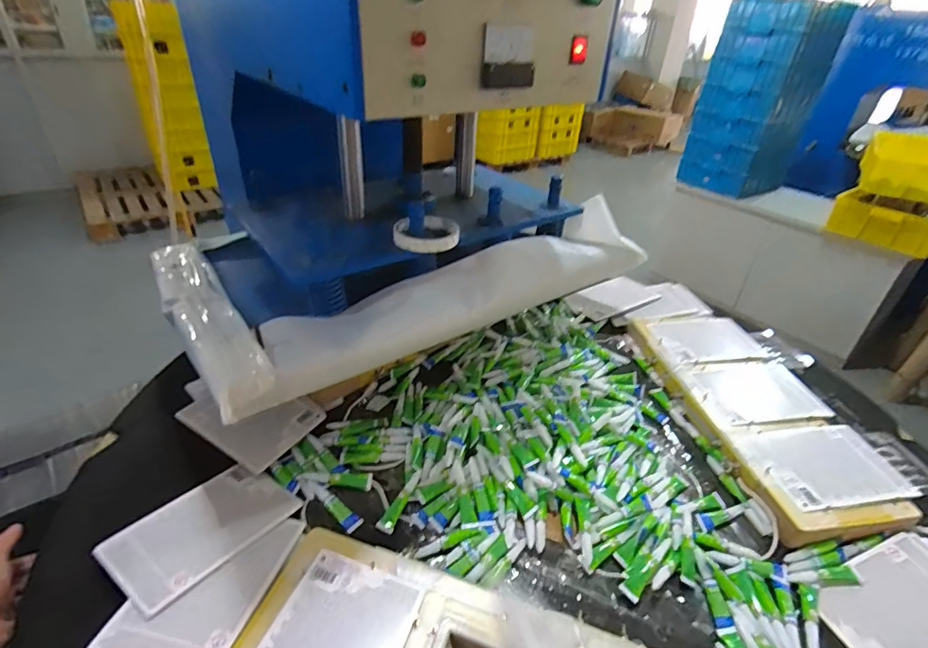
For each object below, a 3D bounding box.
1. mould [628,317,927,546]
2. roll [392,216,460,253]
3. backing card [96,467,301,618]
[{"bbox_3d":[0.442,0.110,0.718,0.219,0.033,0.431,-3,38,-9],"label":"mould"},{"bbox_3d":[-0.052,-0.128,0.650,0.090,0.016,0.086,3,37,-2],"label":"roll"},{"bbox_3d":[-0.282,0.218,0.511,0.114,0.006,0.167,22,31,29],"label":"backing card"}]

